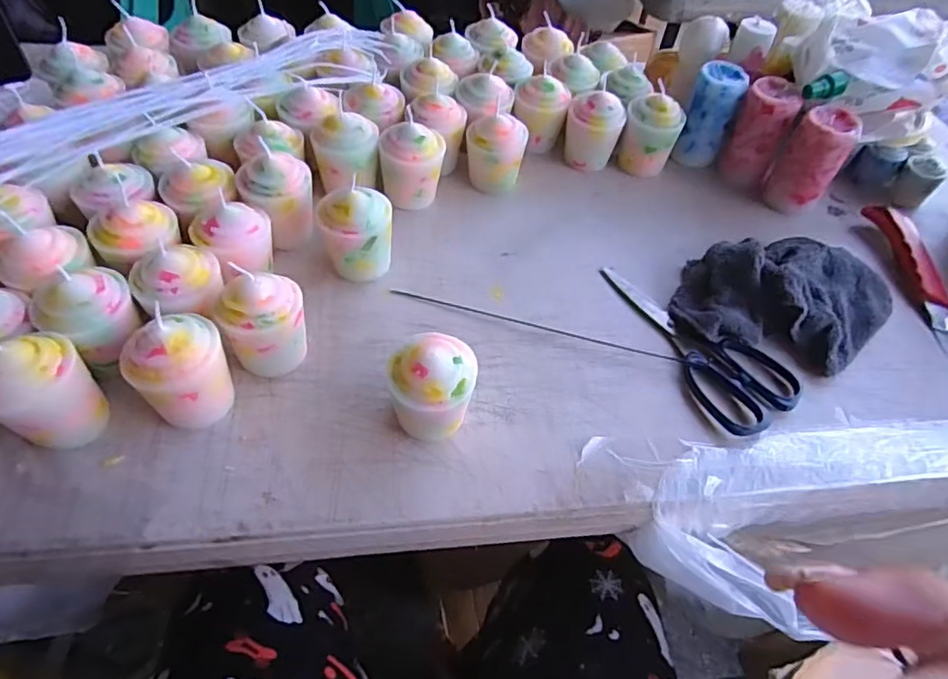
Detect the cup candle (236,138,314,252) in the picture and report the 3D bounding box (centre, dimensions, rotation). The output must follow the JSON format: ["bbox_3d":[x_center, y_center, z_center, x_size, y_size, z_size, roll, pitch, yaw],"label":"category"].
[{"bbox_3d":[-0.158,-0.115,0.477,0.055,0.067,0.052,-32,62,-25],"label":"cup candle"}]

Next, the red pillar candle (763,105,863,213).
[{"bbox_3d":[0.330,-0.174,0.566,0.051,0.090,0.046,9,53,2],"label":"red pillar candle"}]

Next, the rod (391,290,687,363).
[{"bbox_3d":[0.049,-0.012,0.468,0.239,0.008,0.006,15,54,6],"label":"rod"}]

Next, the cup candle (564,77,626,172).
[{"bbox_3d":[0.123,-0.217,0.597,0.054,0.074,0.057,15,54,6],"label":"cup candle"}]

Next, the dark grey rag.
[{"bbox_3d":[0.265,-0.041,0.481,0.182,0.047,0.130,15,54,6],"label":"dark grey rag"}]

